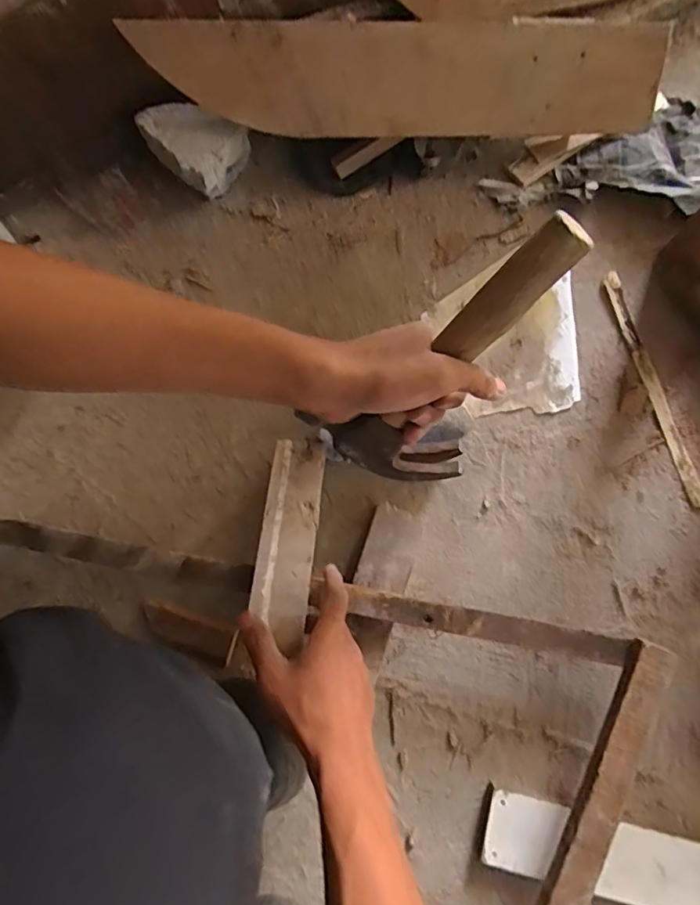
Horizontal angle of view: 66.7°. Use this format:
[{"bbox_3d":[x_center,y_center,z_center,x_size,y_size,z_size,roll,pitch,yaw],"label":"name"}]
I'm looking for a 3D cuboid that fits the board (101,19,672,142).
[{"bbox_3d":[0.068,-0.399,0.576,0.546,0.105,0.024,-3,38,-5],"label":"board"}]

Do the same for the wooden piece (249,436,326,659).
[{"bbox_3d":[-0.058,0.076,0.501,0.052,0.020,0.202,4,62,1],"label":"wooden piece"}]

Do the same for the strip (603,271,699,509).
[{"bbox_3d":[0.338,-0.073,0.593,0.020,0.006,0.275,-15,79,-3],"label":"strip"}]

